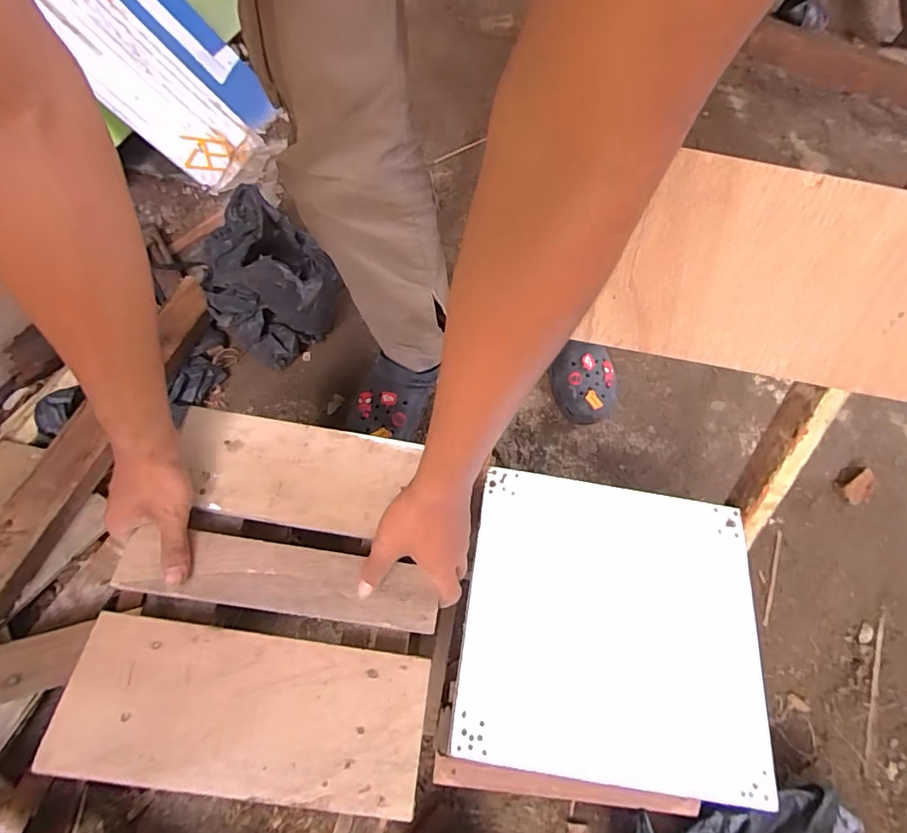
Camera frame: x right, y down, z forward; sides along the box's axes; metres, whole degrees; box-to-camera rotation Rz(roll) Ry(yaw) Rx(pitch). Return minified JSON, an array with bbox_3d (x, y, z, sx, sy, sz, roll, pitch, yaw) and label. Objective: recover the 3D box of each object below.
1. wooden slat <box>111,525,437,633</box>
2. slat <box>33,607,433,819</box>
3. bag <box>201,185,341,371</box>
[{"bbox_3d":[-0.151,0.141,0.440,0.272,0.011,0.055,10,64,-2],"label":"wooden slat"},{"bbox_3d":[-0.162,0.232,0.391,0.270,0.022,0.108,8,64,1],"label":"slat"},{"bbox_3d":[-0.309,-0.239,0.805,0.192,0.142,0.254,-26,69,-18],"label":"bag"}]

